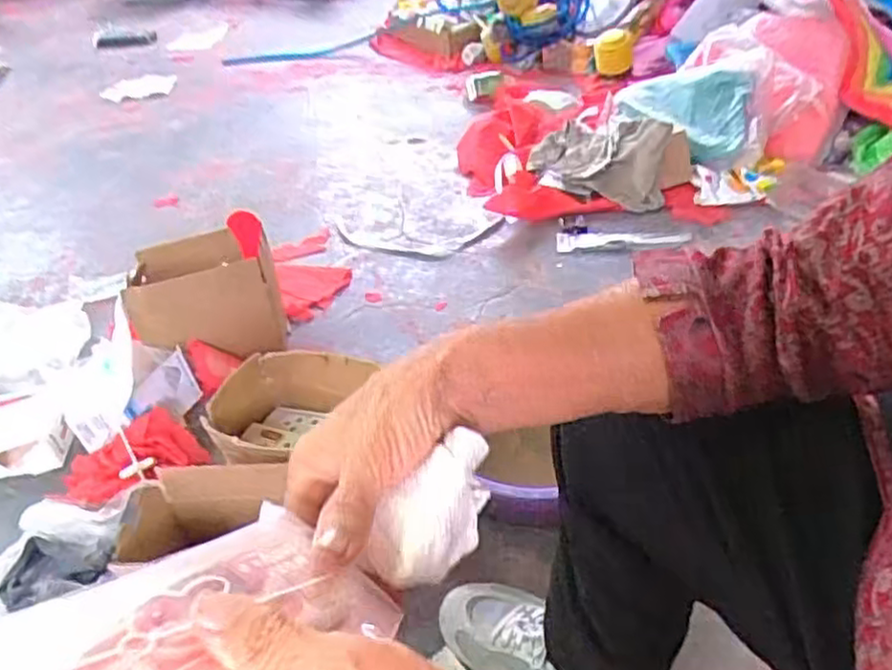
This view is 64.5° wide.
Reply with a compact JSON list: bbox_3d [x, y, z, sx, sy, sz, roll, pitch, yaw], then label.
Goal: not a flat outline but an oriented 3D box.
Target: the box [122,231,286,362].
[{"bbox_3d":[-0.360,-0.055,1.072,0.213,0.168,0.116,-19,42,-17],"label":"box"}]

